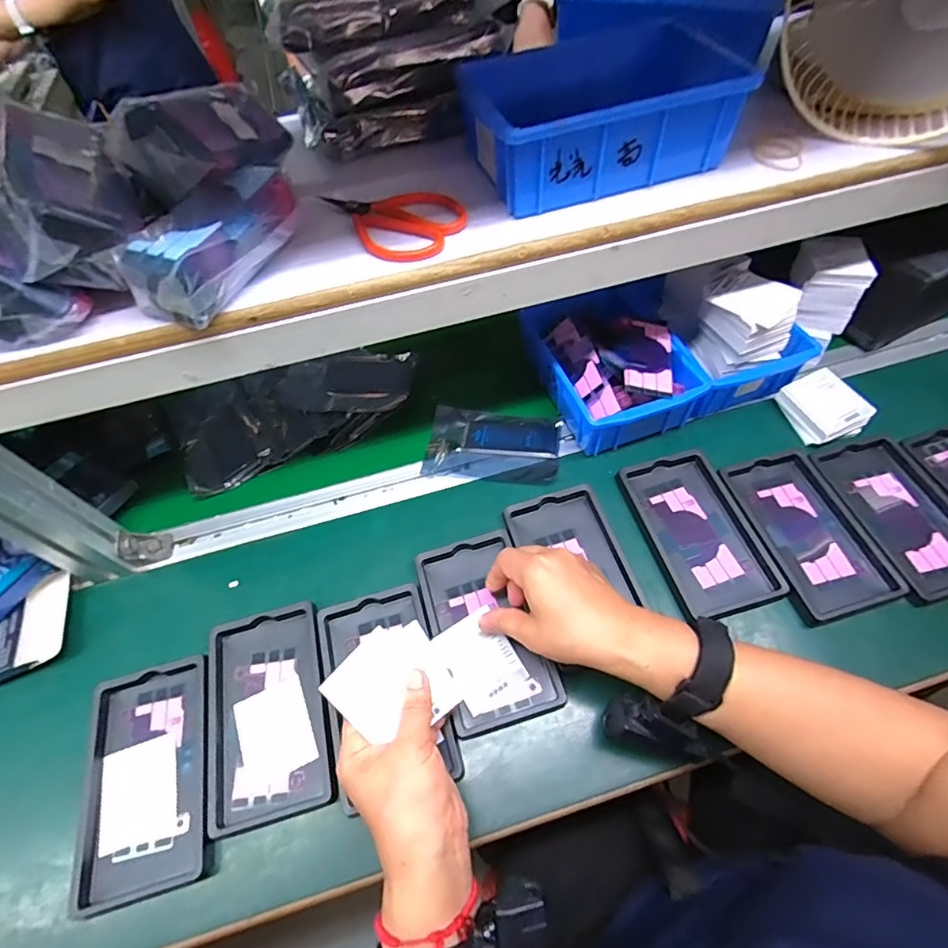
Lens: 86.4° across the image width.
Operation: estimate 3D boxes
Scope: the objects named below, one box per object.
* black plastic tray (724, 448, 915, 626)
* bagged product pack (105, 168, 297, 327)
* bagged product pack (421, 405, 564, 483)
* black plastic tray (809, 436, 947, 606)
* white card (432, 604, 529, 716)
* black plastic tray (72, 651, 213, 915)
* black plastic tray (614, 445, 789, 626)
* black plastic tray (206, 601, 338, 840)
[{"bbox_3d":[0.312,0.049,0.474,0.098,0.017,0.162,-14,58,-5],"label":"black plastic tray"},{"bbox_3d":[-0.175,-0.158,0.353,0.058,0.060,0.127,26,62,20],"label":"bagged product pack"},{"bbox_3d":[0.021,-0.032,0.555,0.142,0.011,0.095,4,58,6],"label":"bagged product pack"},{"bbox_3d":[0.408,0.038,0.483,0.096,0.022,0.156,-15,58,-6],"label":"black plastic tray"},{"bbox_3d":[0.005,0.154,0.423,0.055,0.006,0.067,-30,71,-14],"label":"white card"},{"bbox_3d":[-0.255,0.234,0.394,0.095,0.013,0.157,-15,58,-6],"label":"black plastic tray"},{"bbox_3d":[0.211,0.052,0.479,0.095,0.019,0.158,-15,58,-6],"label":"black plastic tray"},{"bbox_3d":[-0.170,0.193,0.416,0.094,0.014,0.157,-15,58,-5],"label":"black plastic tray"}]

